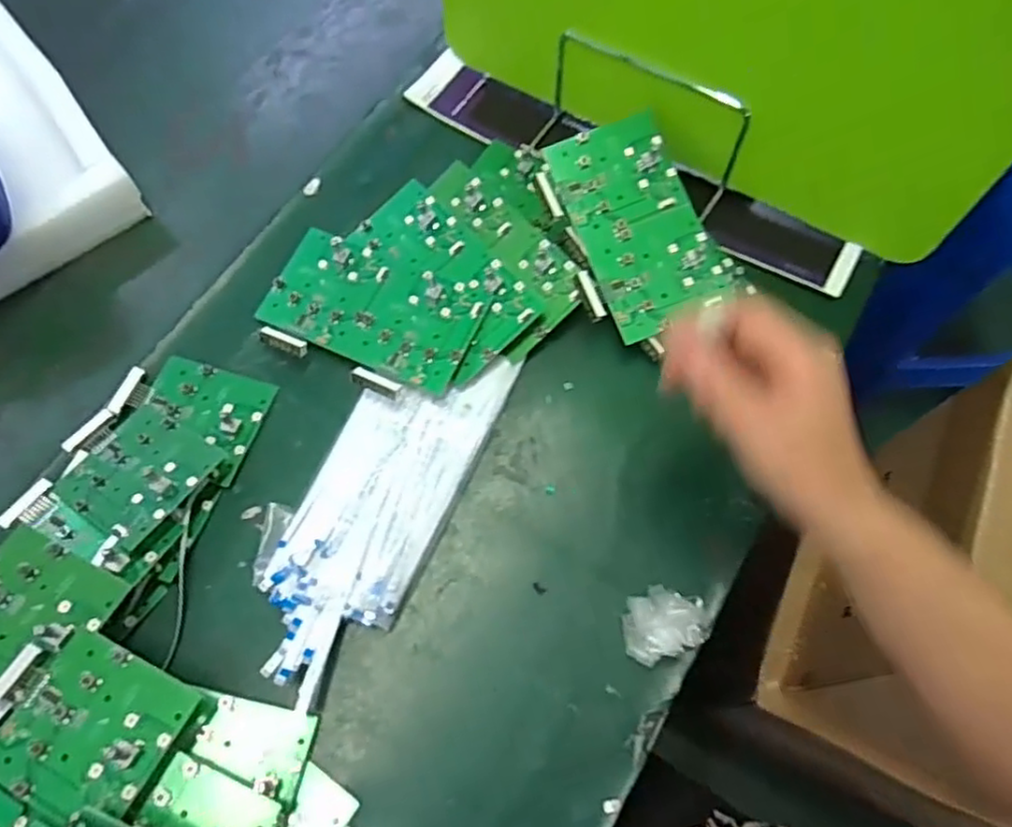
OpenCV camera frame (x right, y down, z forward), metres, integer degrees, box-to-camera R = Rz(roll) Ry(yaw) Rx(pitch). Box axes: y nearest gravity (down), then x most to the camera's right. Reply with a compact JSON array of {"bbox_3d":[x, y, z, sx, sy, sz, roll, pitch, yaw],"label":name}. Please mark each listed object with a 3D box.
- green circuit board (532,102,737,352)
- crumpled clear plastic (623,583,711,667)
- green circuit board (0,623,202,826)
[{"bbox_3d":[0.083,-0.128,0.460,0.094,0.011,0.145,-21,81,0],"label":"green circuit board"},{"bbox_3d":[0.089,0.117,0.383,0.049,0.023,0.037,-20,69,-9],"label":"crumpled clear plastic"},{"bbox_3d":[-0.213,0.154,0.339,0.091,0.013,0.076,26,63,9],"label":"green circuit board"}]

